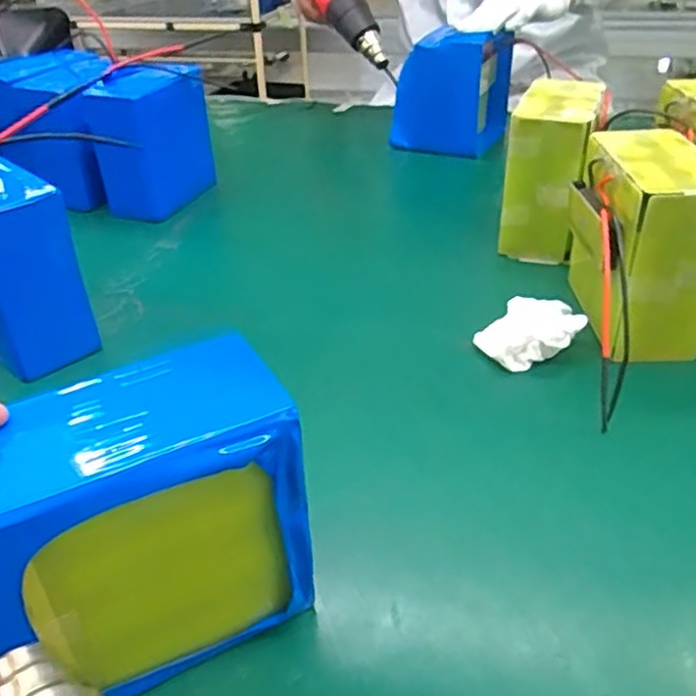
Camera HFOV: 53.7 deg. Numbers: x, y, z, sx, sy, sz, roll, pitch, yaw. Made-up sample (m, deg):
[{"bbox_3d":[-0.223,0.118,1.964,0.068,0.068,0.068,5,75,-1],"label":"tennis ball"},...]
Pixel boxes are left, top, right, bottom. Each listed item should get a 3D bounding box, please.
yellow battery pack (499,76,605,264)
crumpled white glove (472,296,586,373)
[{"bbox_3d":[0.209,-0.185,0.712,0.078,0.150,0.130,10,39,17],"label":"yellow battery pack"},{"bbox_3d":[0.149,-0.010,0.570,0.070,0.042,0.077,27,44,35],"label":"crumpled white glove"}]

